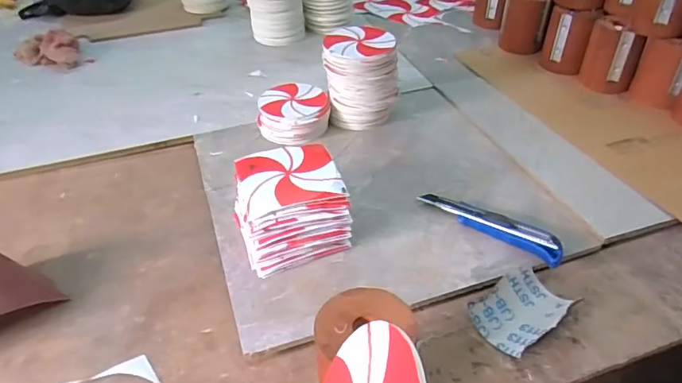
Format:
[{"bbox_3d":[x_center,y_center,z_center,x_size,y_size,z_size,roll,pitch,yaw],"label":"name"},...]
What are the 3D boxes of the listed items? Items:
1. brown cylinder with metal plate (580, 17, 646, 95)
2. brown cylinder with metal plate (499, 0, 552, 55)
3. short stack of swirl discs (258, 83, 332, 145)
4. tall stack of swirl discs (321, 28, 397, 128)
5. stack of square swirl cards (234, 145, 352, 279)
[{"bbox_3d":[0.427,-0.216,0.796,0.059,0.095,0.070,-5,41,-4],"label":"brown cylinder with metal plate"},{"bbox_3d":[0.334,-0.312,0.917,0.075,0.094,0.076,9,42,13],"label":"brown cylinder with metal plate"},{"bbox_3d":[-0.069,-0.116,0.744,0.102,0.046,0.106,-5,41,-4],"label":"short stack of swirl discs"},{"bbox_3d":[0.030,-0.163,0.733,0.105,0.123,0.093,0,41,3],"label":"tall stack of swirl discs"},{"bbox_3d":[-0.057,0.017,0.554,0.113,0.083,0.112,-15,43,-14],"label":"stack of square swirl cards"}]

